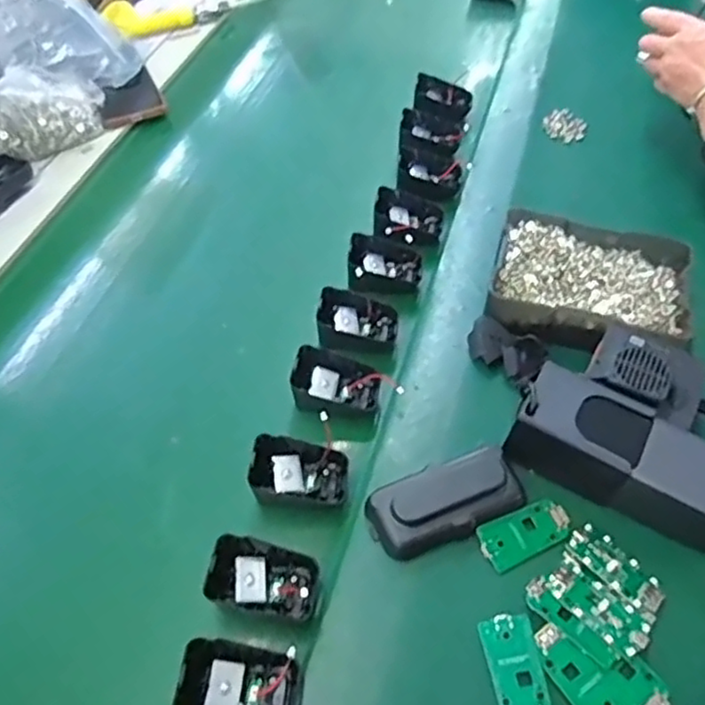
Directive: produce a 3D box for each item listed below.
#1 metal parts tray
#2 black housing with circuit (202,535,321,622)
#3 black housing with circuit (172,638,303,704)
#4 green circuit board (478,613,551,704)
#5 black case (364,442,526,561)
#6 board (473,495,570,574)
[{"bbox_3d":[0.200,-0.055,0.566,0.157,0.047,0.124,14,57,5],"label":"metal parts tray"},{"bbox_3d":[-0.056,0.144,0.419,0.068,0.027,0.043,10,57,2],"label":"black housing with circuit"},{"bbox_3d":[-0.064,0.193,0.380,0.068,0.033,0.046,5,57,-1],"label":"black housing with circuit"},{"bbox_3d":[0.099,0.190,0.393,0.031,0.004,0.064,-6,57,-8],"label":"green circuit board"},{"bbox_3d":[0.065,0.102,0.453,0.104,0.027,0.053,-23,61,-18],"label":"black case"},{"bbox_3d":[0.118,0.121,0.446,0.064,0.005,0.032,-22,61,-17],"label":"board"}]

